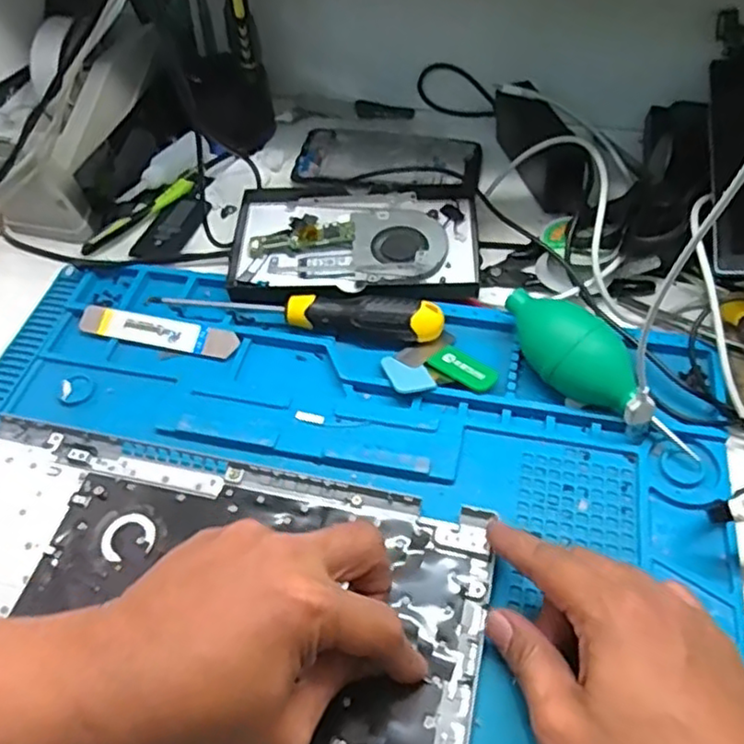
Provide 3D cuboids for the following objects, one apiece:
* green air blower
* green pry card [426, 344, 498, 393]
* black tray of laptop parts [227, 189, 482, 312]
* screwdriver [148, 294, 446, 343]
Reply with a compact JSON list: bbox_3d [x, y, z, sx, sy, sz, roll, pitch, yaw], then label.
[{"bbox_3d":[0.133,0.002,0.405,0.039,0.045,0.141,-37,60,-22],"label":"green air blower"},{"bbox_3d":[0.060,-0.004,0.434,0.046,0.006,0.023,33,56,32],"label":"green pry card"},{"bbox_3d":[-0.011,-0.092,0.496,0.178,0.024,0.116,0,54,4],"label":"black tray of laptop parts"},{"bbox_3d":[-0.052,-0.042,0.462,0.201,0.023,0.022,6,54,8],"label":"screwdriver"}]

